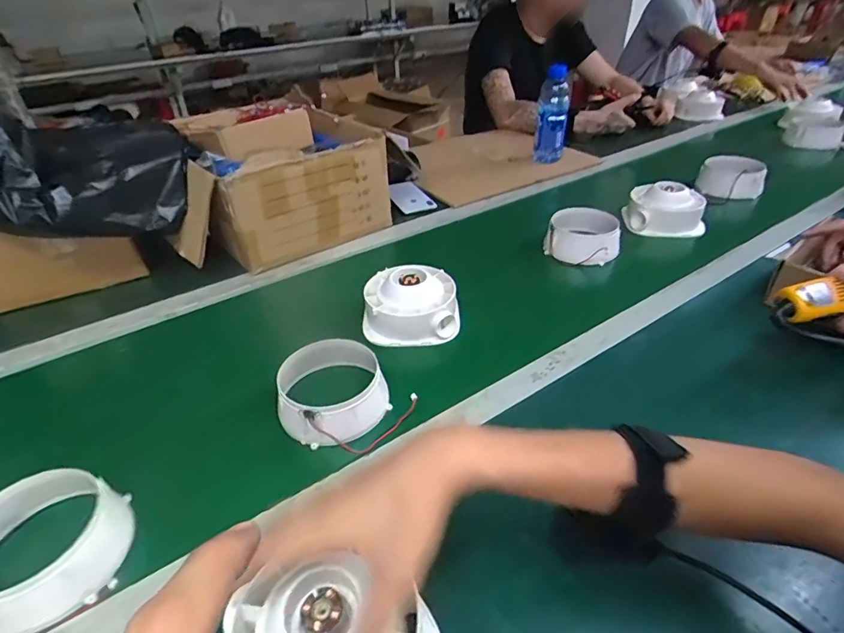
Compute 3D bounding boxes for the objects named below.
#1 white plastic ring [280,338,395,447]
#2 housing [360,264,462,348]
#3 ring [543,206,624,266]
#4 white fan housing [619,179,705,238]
[{"bbox_3d":[-0.104,0.085,0.538,0.120,0.050,0.116,-2,36,2],"label":"white plastic ring"},{"bbox_3d":[-0.015,-0.023,0.676,0.135,0.070,0.130,-2,36,2],"label":"housing"},{"bbox_3d":[0.283,-0.143,0.820,0.124,0.065,0.098,12,39,20],"label":"ring"},{"bbox_3d":[0.461,-0.202,0.891,0.146,0.082,0.098,14,40,22],"label":"white fan housing"}]

